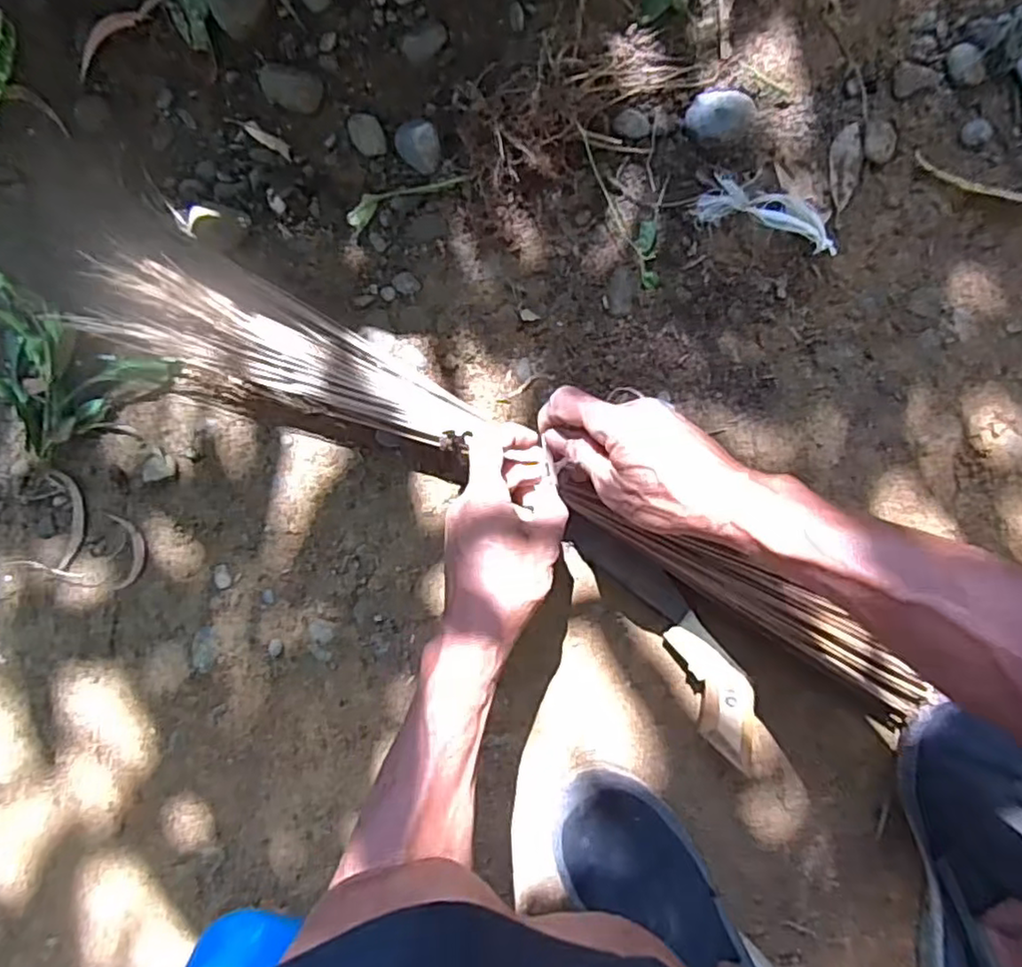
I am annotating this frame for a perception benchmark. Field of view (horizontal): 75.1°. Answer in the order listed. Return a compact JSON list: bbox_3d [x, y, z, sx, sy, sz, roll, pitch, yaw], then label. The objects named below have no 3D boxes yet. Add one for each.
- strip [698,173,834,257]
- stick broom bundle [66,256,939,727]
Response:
[{"bbox_3d":[0.221,-0.230,0.564,0.121,0.026,0.038,15,98,-2],"label":"strip"},{"bbox_3d":[-0.011,-0.005,0.563,0.758,0.062,0.114,28,94,4],"label":"stick broom bundle"}]

